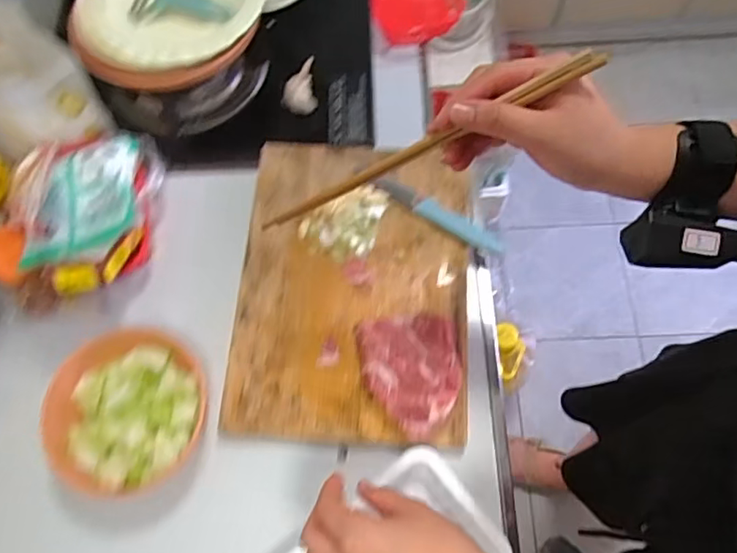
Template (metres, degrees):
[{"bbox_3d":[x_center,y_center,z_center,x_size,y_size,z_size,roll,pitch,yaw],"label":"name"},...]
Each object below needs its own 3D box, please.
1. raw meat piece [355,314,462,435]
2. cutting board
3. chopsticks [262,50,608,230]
[{"bbox_3d":[0.039,0.091,0.536,0.089,0.042,0.107,-7,67,0],"label":"raw meat piece"},{"bbox_3d":[-0.017,0.003,0.596,0.238,0.029,0.325,2,68,4],"label":"cutting board"},{"bbox_3d":[0.026,-0.084,0.390,0.269,0.014,0.011,-22,63,30],"label":"chopsticks"}]

